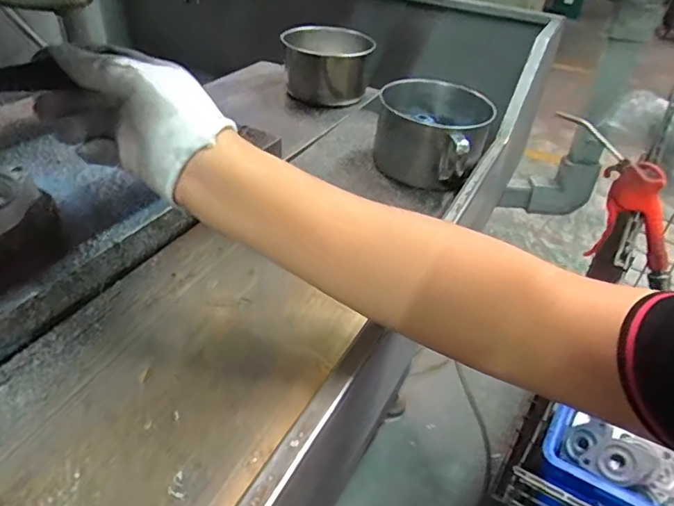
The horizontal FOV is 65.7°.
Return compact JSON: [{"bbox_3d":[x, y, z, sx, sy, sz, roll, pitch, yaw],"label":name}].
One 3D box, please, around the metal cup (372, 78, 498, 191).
[{"bbox_3d":[0.116,-0.148,0.642,0.123,0.085,0.137,20,39,20],"label":"metal cup"}]

